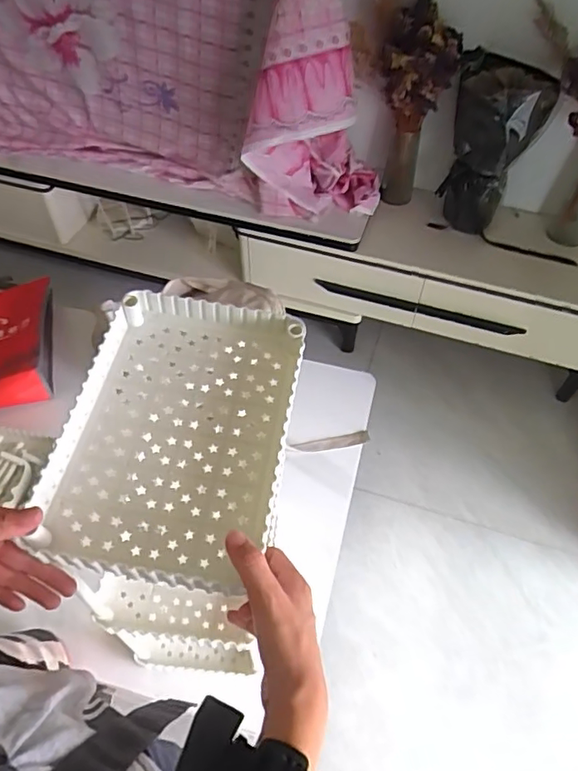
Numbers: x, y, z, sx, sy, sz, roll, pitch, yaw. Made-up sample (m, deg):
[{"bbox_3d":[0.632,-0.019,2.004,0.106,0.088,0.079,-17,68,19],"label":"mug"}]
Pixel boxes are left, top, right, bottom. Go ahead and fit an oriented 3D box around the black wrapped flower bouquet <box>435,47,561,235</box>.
[{"bbox_3d":[0.536,-0.616,1.463,0.220,0.426,0.171,35,61,23],"label":"black wrapped flower bouquet"}]

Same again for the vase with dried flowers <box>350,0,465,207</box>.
[{"bbox_3d":[0.289,-0.721,1.441,0.240,0.555,0.248,13,54,9],"label":"vase with dried flowers"}]

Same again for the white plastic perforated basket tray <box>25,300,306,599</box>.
[{"bbox_3d":[-0.100,0.037,0.511,0.195,0.043,0.286,7,54,5],"label":"white plastic perforated basket tray"}]

